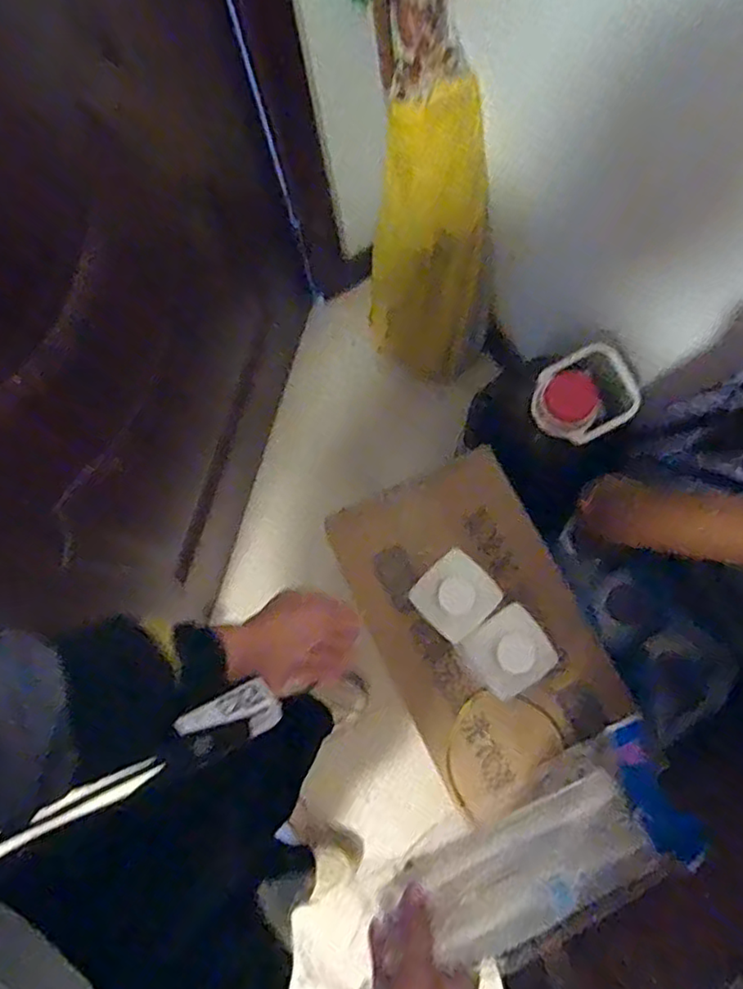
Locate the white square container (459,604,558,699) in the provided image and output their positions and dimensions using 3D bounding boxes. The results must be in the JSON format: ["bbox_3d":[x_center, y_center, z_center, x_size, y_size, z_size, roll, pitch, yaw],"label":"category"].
[{"bbox_3d":[0.138,0.159,0.623,0.077,0.028,0.072,-37,80,-6],"label":"white square container"}]

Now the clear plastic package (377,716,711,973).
[{"bbox_3d":[0.147,0.283,0.504,0.237,0.050,0.102,-19,78,-20],"label":"clear plastic package"}]

